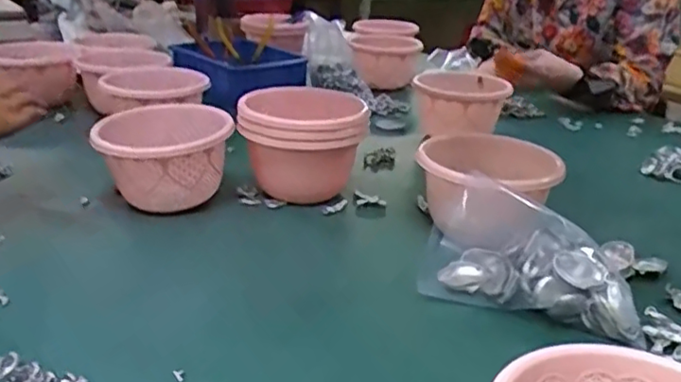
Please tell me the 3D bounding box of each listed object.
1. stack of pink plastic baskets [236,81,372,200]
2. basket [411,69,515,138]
[{"bbox_3d":[-0.060,-0.052,0.754,0.136,0.103,0.137,-14,28,-32],"label":"stack of pink plastic baskets"},{"bbox_3d":[0.186,-0.132,0.993,0.143,0.088,0.146,3,24,3],"label":"basket"}]

